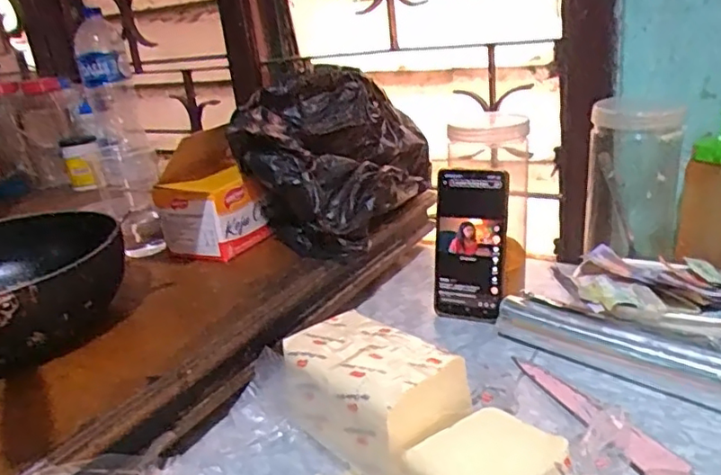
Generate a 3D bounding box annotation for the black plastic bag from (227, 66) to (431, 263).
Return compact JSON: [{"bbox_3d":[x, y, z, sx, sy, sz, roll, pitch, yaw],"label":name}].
[{"bbox_3d":[-0.033,-0.104,0.742,0.159,0.169,0.250,5,23,28],"label":"black plastic bag"}]

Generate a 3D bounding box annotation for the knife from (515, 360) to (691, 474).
[{"bbox_3d":[0.207,0.159,0.454,0.036,0.016,0.248,-13,21,-16],"label":"knife"}]

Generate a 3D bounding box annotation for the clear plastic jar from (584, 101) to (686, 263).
[{"bbox_3d":[0.304,-0.062,0.663,0.090,0.163,0.103,3,23,24],"label":"clear plastic jar"}]

